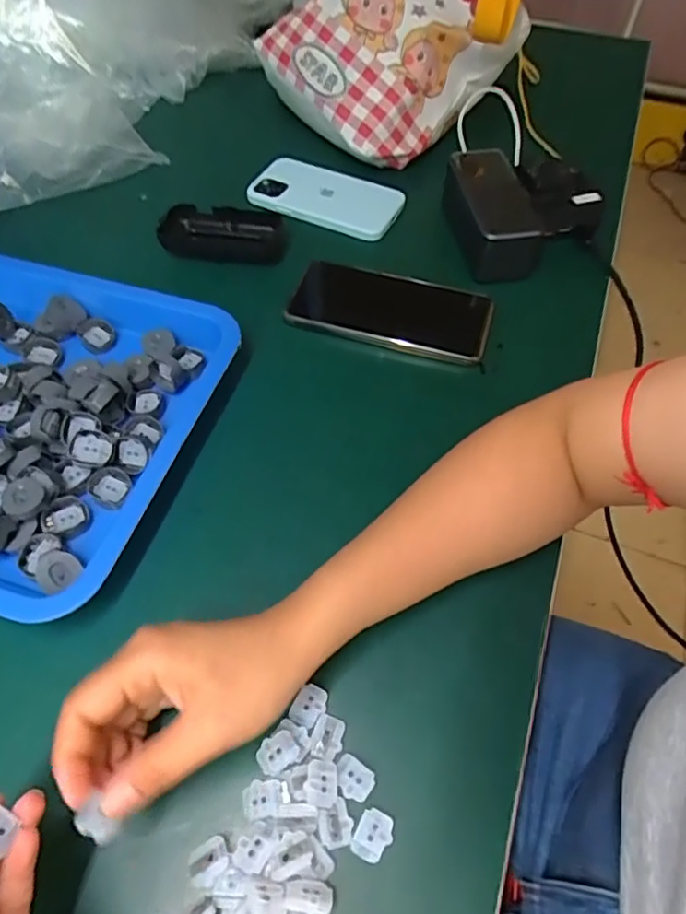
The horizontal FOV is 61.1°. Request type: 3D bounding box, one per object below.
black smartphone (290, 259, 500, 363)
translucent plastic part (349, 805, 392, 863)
[{"bbox_3d":[0.039,-0.127,0.491,0.168,0.007,0.082,12,57,6],"label":"black smartphone"},{"bbox_3d":[0.015,0.189,0.291,0.017,0.004,0.022,23,59,13],"label":"translucent plastic part"}]

